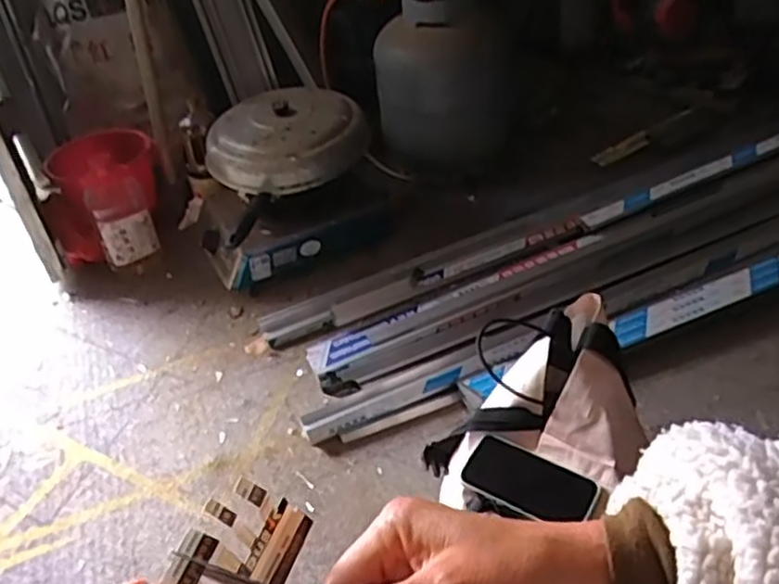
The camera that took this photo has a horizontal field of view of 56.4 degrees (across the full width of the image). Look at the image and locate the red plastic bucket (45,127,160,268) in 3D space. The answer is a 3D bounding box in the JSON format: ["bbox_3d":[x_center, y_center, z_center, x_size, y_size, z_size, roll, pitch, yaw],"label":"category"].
[{"bbox_3d":[-0.620,-0.206,1.581,0.251,0.236,0.250,-5,36,3],"label":"red plastic bucket"}]

